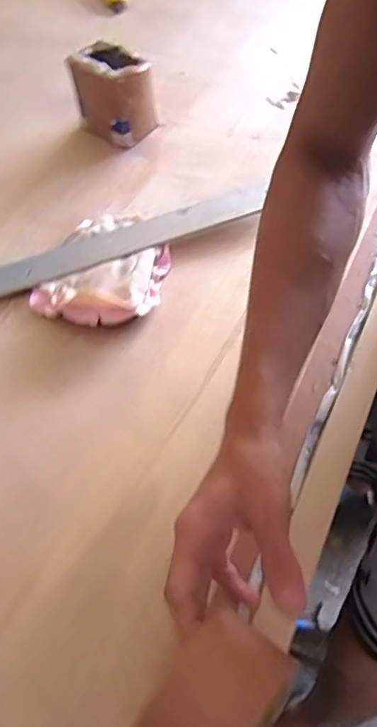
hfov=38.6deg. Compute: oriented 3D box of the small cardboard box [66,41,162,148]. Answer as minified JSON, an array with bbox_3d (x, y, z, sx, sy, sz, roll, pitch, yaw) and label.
[{"bbox_3d":[-0.091,-0.331,0.664,0.068,0.090,0.088,-40,64,-20],"label":"small cardboard box"}]

